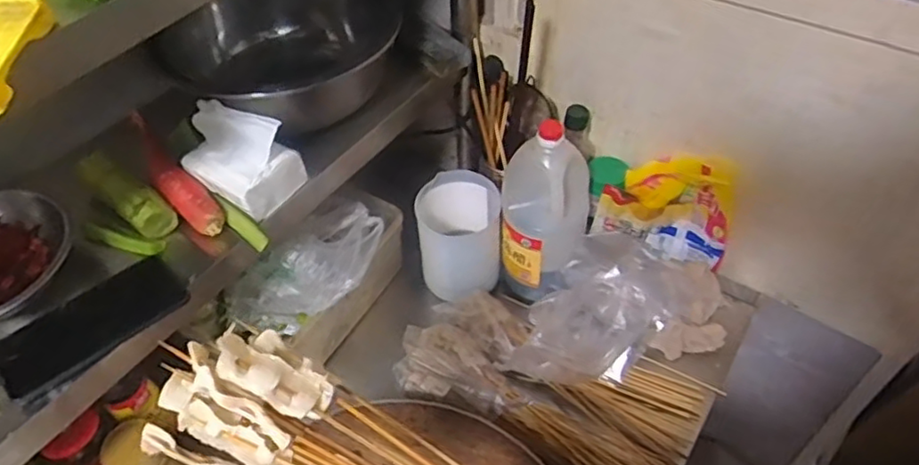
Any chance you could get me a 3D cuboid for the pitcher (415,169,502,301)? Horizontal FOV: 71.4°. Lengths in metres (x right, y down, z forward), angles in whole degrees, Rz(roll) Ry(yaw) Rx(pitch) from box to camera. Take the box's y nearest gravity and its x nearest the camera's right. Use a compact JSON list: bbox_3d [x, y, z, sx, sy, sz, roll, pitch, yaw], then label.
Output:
[{"bbox_3d":[0.001,0.010,0.929,0.116,0.140,0.133,1,48,3],"label":"pitcher"}]

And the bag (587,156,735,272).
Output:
[{"bbox_3d":[0.290,-0.038,0.898,0.181,0.151,0.058,21,52,20],"label":"bag"}]

